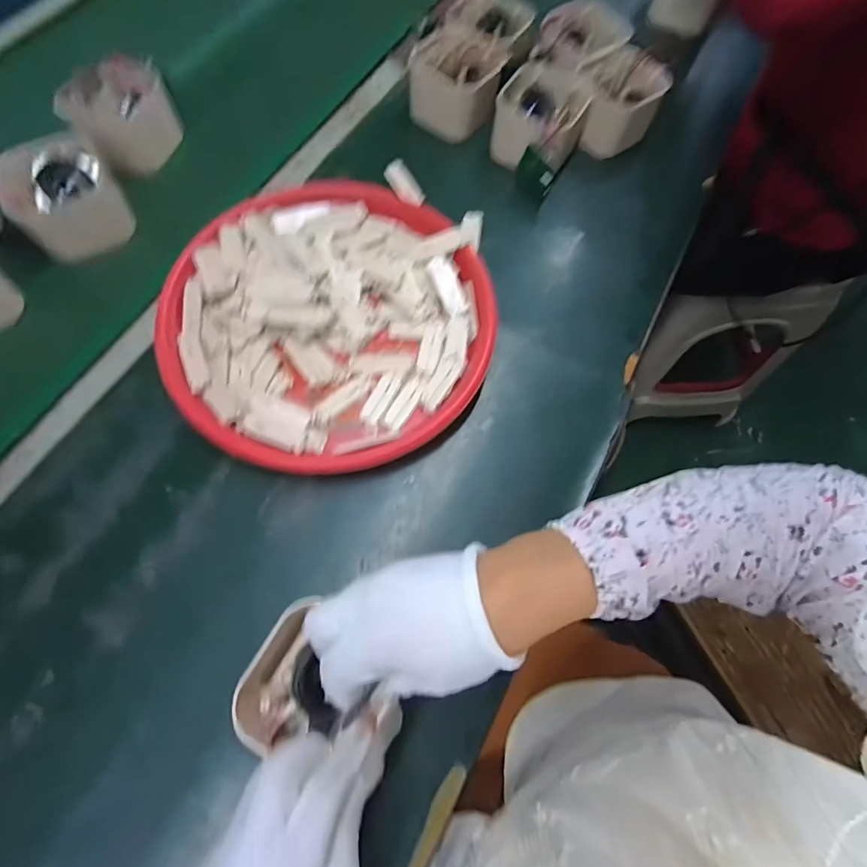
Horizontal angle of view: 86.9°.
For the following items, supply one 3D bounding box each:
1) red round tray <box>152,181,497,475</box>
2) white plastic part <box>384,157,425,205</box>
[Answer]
[{"bbox_3d":[-0.094,-0.113,0.424,0.283,0.032,0.287,1,68,-2],"label":"red round tray"},{"bbox_3d":[-0.031,-0.274,0.503,0.027,0.007,0.064,-27,72,-12],"label":"white plastic part"}]

